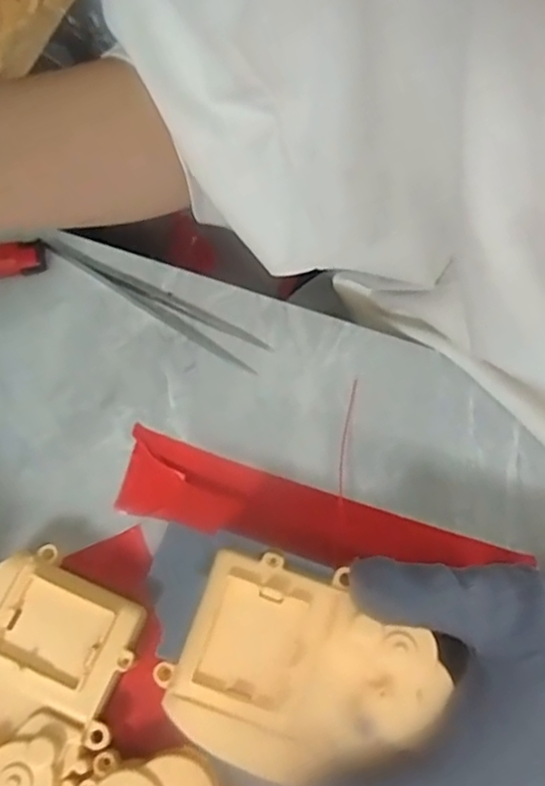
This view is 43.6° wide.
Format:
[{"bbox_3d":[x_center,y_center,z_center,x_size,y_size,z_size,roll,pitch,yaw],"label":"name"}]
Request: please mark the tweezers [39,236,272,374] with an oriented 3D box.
[{"bbox_3d":[-0.065,-0.049,0.359,0.130,0.007,0.019,28,72,9],"label":"tweezers"}]

